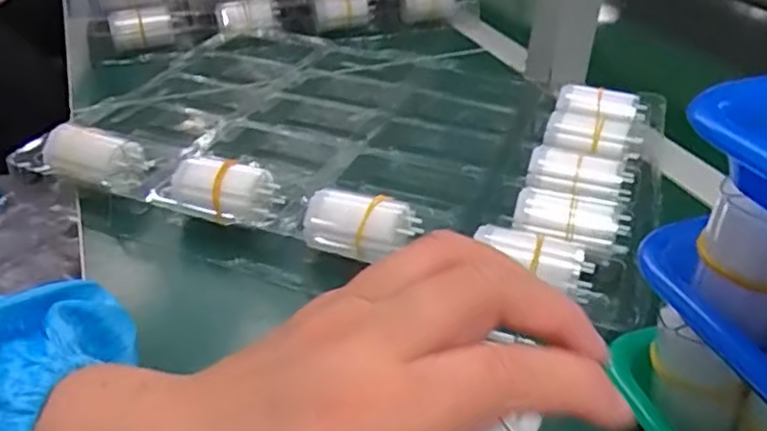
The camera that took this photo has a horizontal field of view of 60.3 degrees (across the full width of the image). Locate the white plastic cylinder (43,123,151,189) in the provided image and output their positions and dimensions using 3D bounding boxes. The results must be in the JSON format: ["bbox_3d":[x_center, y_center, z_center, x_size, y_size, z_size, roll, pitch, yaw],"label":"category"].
[{"bbox_3d":[-0.195,-0.034,0.442,0.065,0.036,0.031,14,37,16],"label":"white plastic cylinder"}]

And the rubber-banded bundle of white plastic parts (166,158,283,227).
[{"bbox_3d":[-0.102,-0.014,0.416,0.069,0.041,0.030,12,36,14],"label":"rubber-banded bundle of white plastic parts"}]

